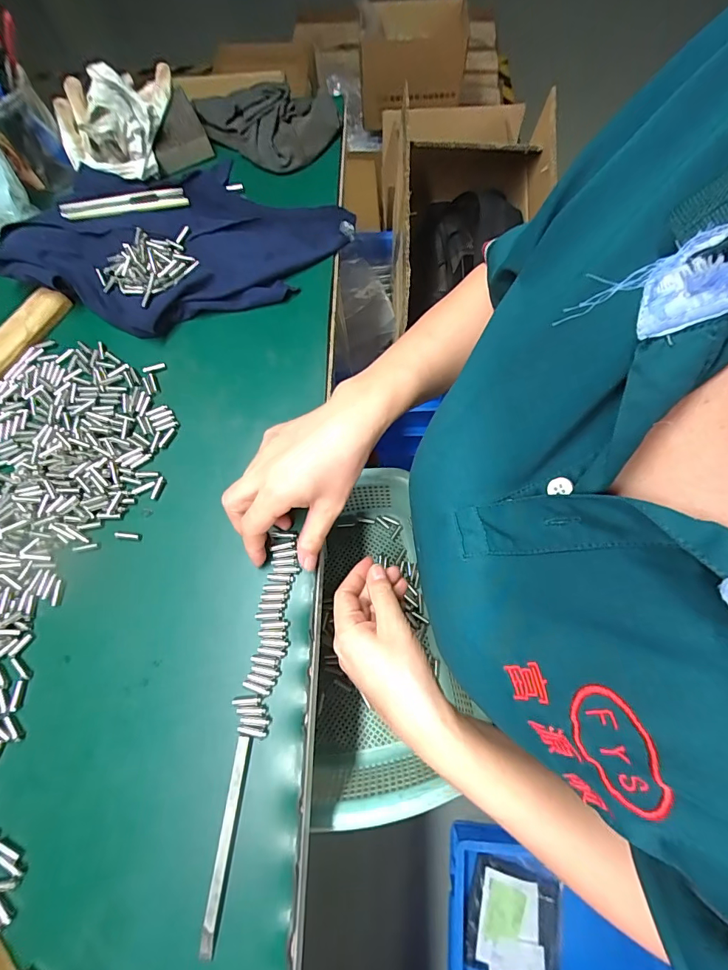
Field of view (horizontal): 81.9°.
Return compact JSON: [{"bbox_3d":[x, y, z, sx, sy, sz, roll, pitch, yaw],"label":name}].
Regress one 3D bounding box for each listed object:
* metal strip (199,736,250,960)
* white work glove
[{"bbox_3d":[-0.092,0.238,0.281,0.010,0.006,0.122,6,71,4],"label":"metal strip"},{"bbox_3d":[-0.297,-0.433,0.484,0.127,0.056,0.150,-6,71,0],"label":"white work glove"}]

